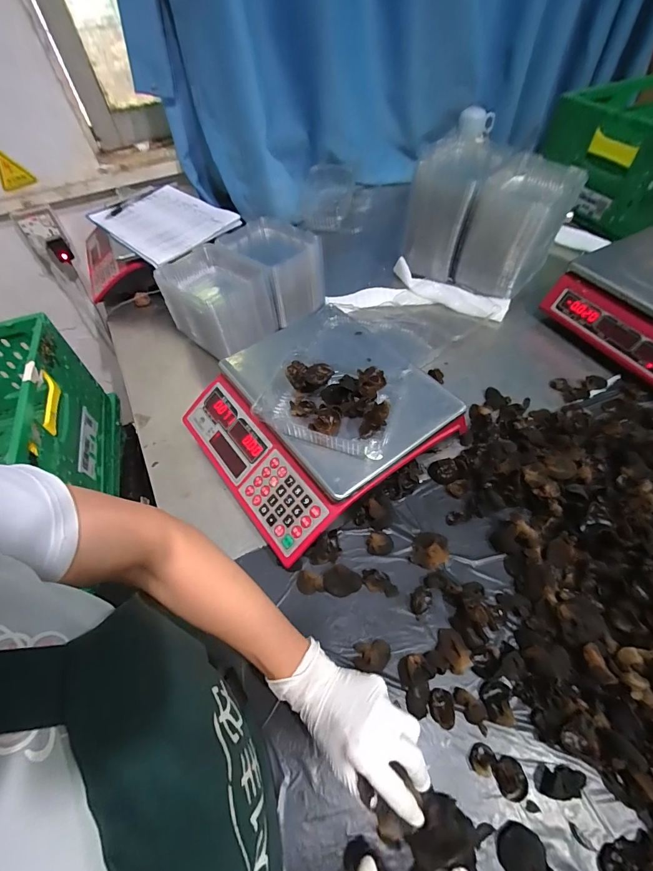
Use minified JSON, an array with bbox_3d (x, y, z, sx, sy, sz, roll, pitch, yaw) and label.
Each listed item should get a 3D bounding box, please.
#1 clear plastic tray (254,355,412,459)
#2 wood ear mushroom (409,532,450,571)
[{"bbox_3d":[0.002,-0.055,0.493,0.177,0.043,0.140,15,57,15],"label":"clear plastic tray"},{"bbox_3d":[0.135,0.147,0.486,0.046,0.025,0.049,-2,54,3],"label":"wood ear mushroom"}]

